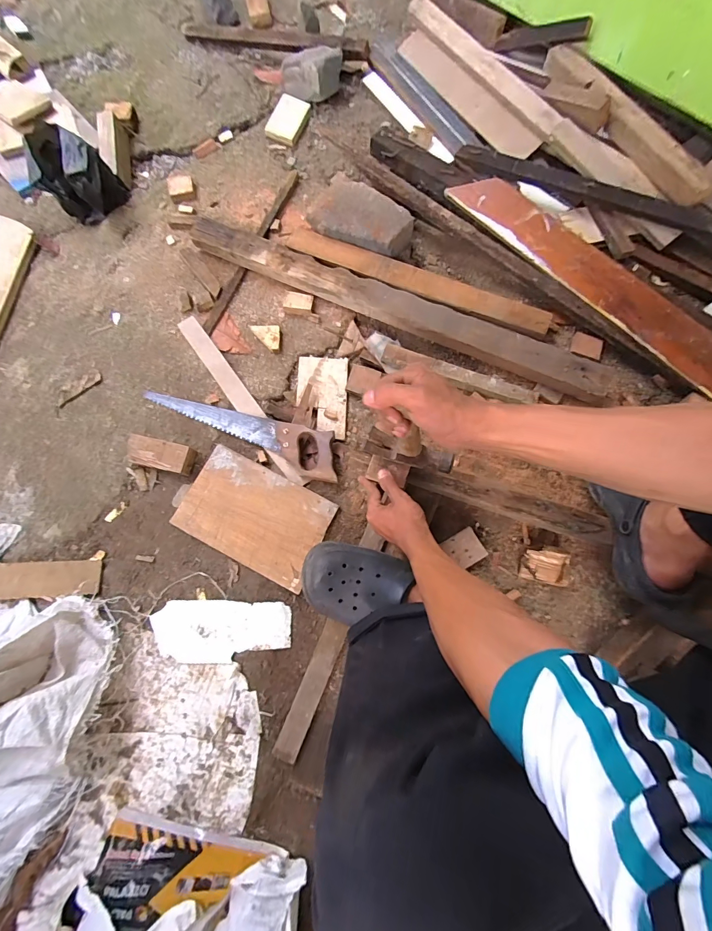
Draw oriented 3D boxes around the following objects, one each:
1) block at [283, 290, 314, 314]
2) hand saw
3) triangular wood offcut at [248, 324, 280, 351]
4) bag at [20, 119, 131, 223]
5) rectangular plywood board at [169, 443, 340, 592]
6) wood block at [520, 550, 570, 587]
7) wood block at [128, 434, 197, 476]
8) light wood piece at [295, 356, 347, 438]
[{"bbox_3d":[-0.122,-0.345,0.803,0.060,0.024,0.043,11,77,4],"label":"block"},{"bbox_3d":[-0.225,-0.071,0.736,0.411,0.030,0.091,19,77,5],"label":"hand saw"},{"bbox_3d":[-0.181,-0.276,0.794,0.046,0.017,0.077,-43,79,-9],"label":"triangular wood offcut"},{"bbox_3d":[-0.605,-0.627,0.825,0.130,0.144,0.125,-9,76,-1],"label":"bag"},{"bbox_3d":[-0.187,0.092,0.704,0.261,0.017,0.170,26,78,7],"label":"rectangular plywood board"},{"bbox_3d":[0.326,0.175,0.661,0.069,0.038,0.054,12,77,4],"label":"wood block"},{"bbox_3d":[-0.369,-0.019,0.722,0.126,0.038,0.055,13,77,4],"label":"wood block"},{"bbox_3d":[-0.070,-0.143,0.773,0.100,0.015,0.170,2,76,1],"label":"light wood piece"}]

